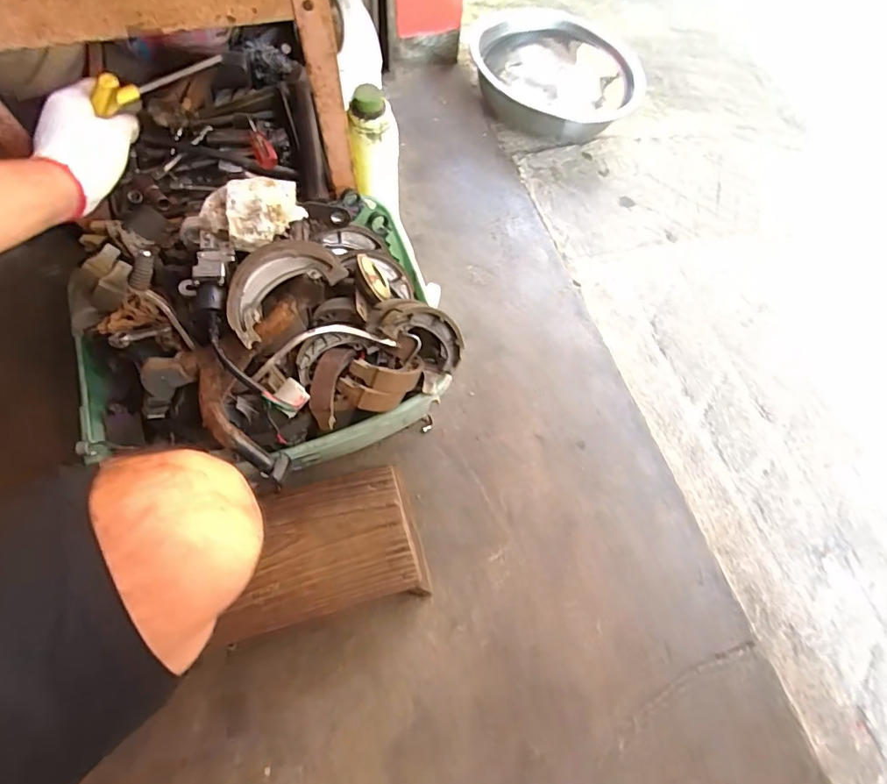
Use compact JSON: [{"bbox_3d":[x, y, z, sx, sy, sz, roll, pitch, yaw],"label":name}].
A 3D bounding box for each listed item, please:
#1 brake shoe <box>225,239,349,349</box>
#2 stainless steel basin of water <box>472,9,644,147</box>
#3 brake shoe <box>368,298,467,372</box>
[{"bbox_3d":[-0.163,-0.108,0.480,0.119,0.029,0.071,-36,103,-11],"label":"brake shoe"},{"bbox_3d":[0.214,-0.643,0.999,0.354,0.080,0.282,39,71,13],"label":"stainless steel basin of water"},{"bbox_3d":[-0.027,-0.072,0.575,0.115,0.046,0.062,28,97,-30],"label":"brake shoe"}]

